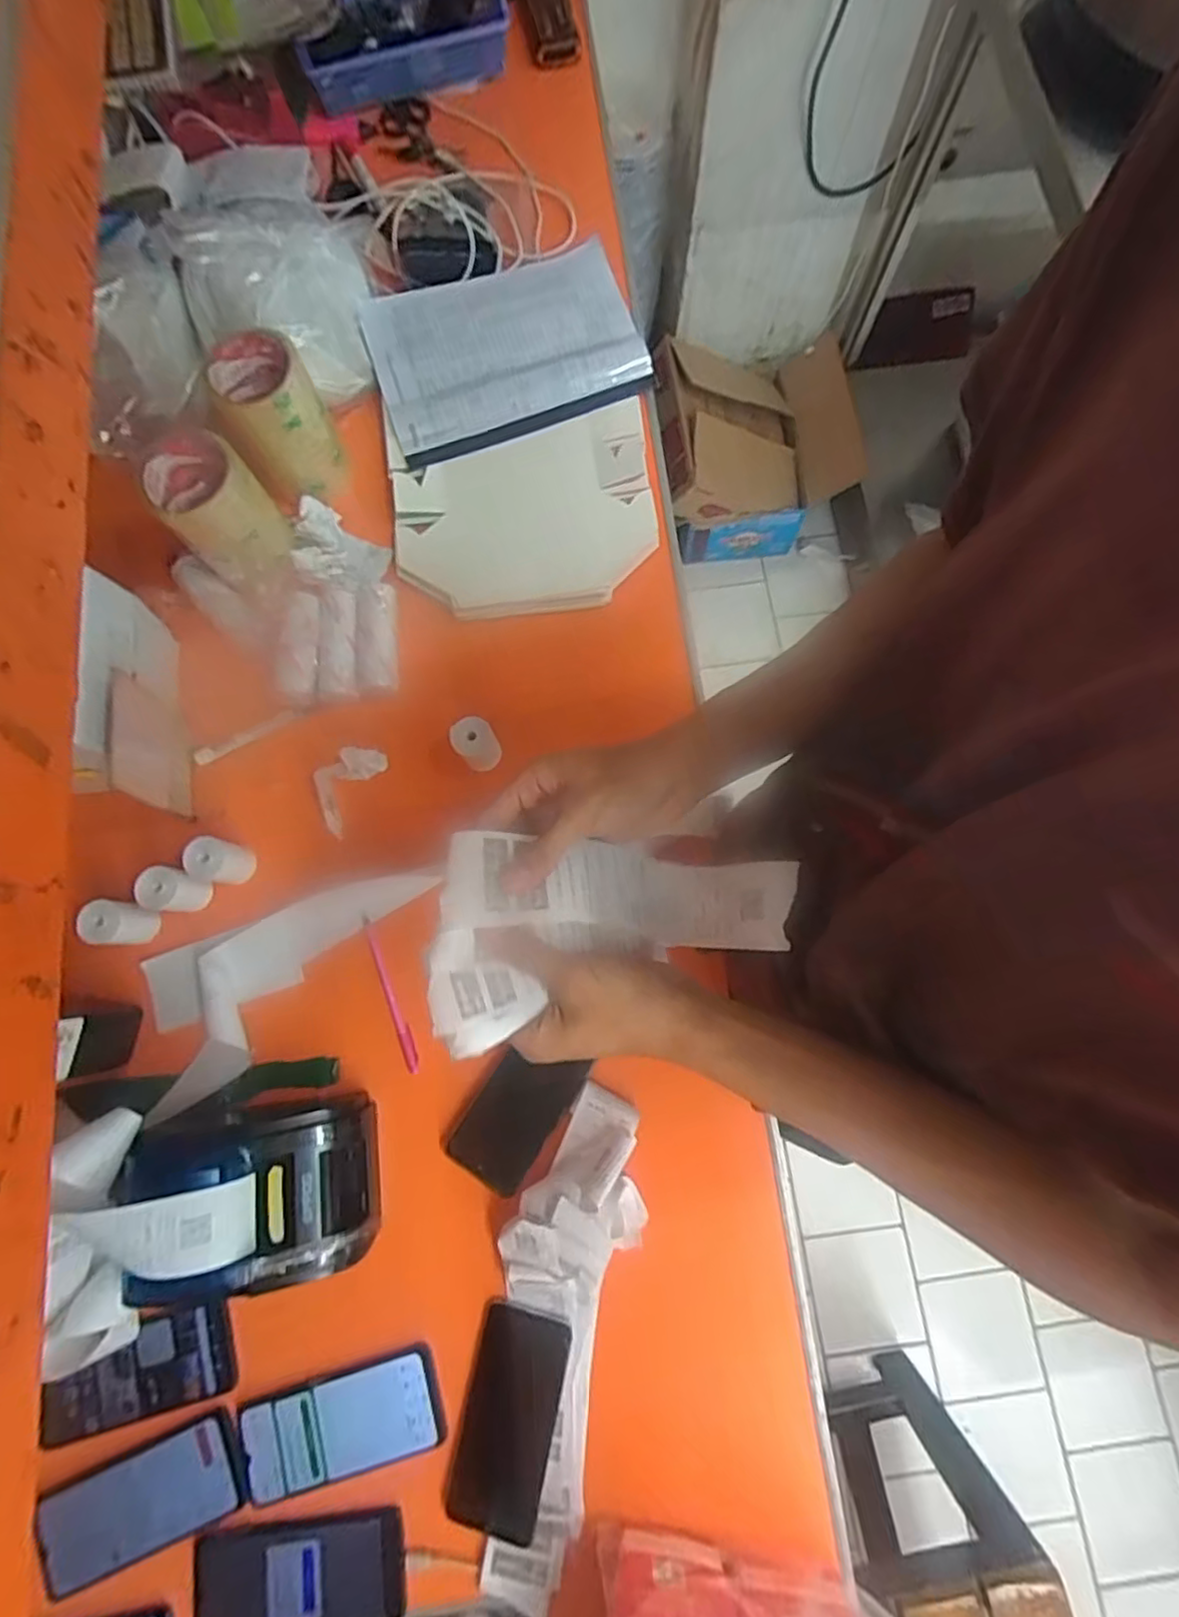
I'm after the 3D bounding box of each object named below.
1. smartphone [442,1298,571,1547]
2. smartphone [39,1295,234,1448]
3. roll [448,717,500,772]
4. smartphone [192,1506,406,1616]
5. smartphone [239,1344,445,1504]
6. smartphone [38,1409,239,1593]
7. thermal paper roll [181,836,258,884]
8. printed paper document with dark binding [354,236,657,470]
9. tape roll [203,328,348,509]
[{"bbox_3d":[-0.067,0.500,0.538,0.076,0.009,0.156,11,78,4],"label":"smartphone"},{"bbox_3d":[-0.375,0.469,0.545,0.154,0.013,0.070,-14,78,-2],"label":"smartphone"},{"bbox_3d":[-0.111,-0.064,0.637,0.039,0.042,0.042,-27,78,-5],"label":"roll"},{"bbox_3d":[-0.229,0.602,0.513,0.162,0.013,0.069,-7,77,-1],"label":"smartphone"},{"bbox_3d":[-0.203,0.503,0.535,0.162,0.009,0.071,-16,78,-2],"label":"smartphone"},{"bbox_3d":[-0.357,0.553,0.523,0.154,0.013,0.071,-22,78,-4],"label":"smartphone"},{"bbox_3d":[-0.349,0.052,0.616,0.040,0.054,0.040,0,77,1],"label":"thermal paper roll"},{"bbox_3d":[-0.093,-0.516,0.725,0.290,0.030,0.205,-18,85,-5],"label":"printed paper document with dark binding"},{"bbox_3d":[-0.310,-0.391,0.656,0.085,0.121,0.097,-19,78,-3],"label":"tape roll"}]

